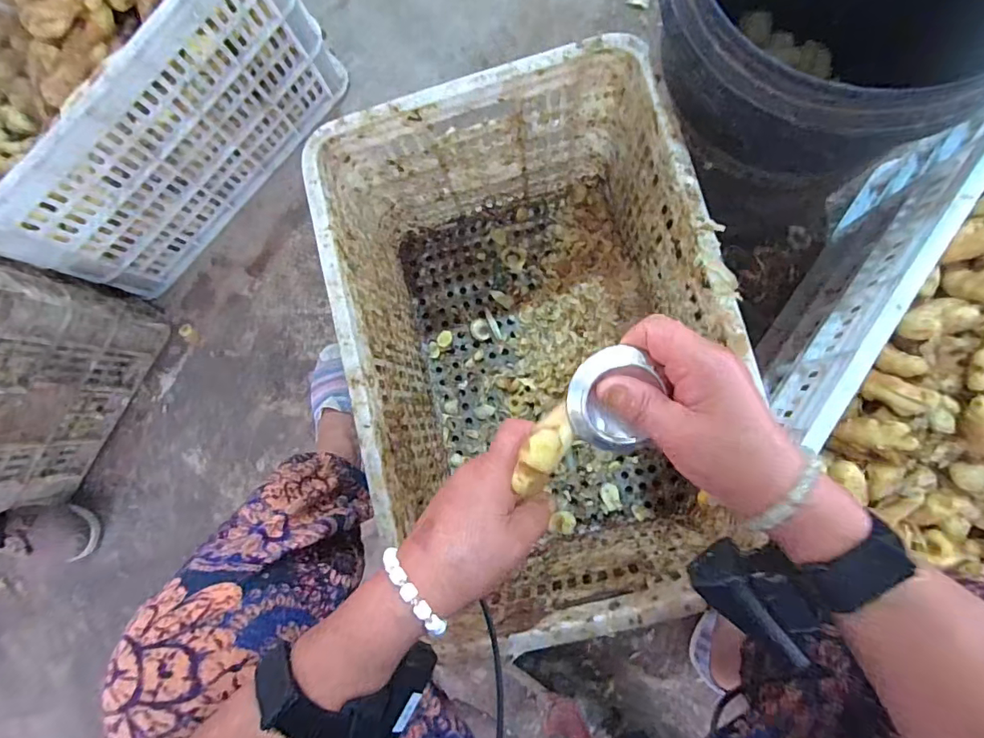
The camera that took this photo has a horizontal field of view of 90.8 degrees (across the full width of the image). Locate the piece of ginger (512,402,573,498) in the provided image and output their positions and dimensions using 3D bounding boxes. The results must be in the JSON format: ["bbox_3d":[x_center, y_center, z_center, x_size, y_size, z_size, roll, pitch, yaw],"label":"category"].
[{"bbox_3d":[0.032,0.048,0.287,0.022,0.021,0.054,24,88,9],"label":"piece of ginger"}]

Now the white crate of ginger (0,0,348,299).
[{"bbox_3d":[-0.546,-0.422,0.696,0.378,0.285,0.509,40,91,9],"label":"white crate of ginger"}]

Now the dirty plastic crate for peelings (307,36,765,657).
[{"bbox_3d":[0.054,-0.019,0.583,0.352,0.284,0.518,-13,83,6],"label":"dirty plastic crate for peelings"}]

